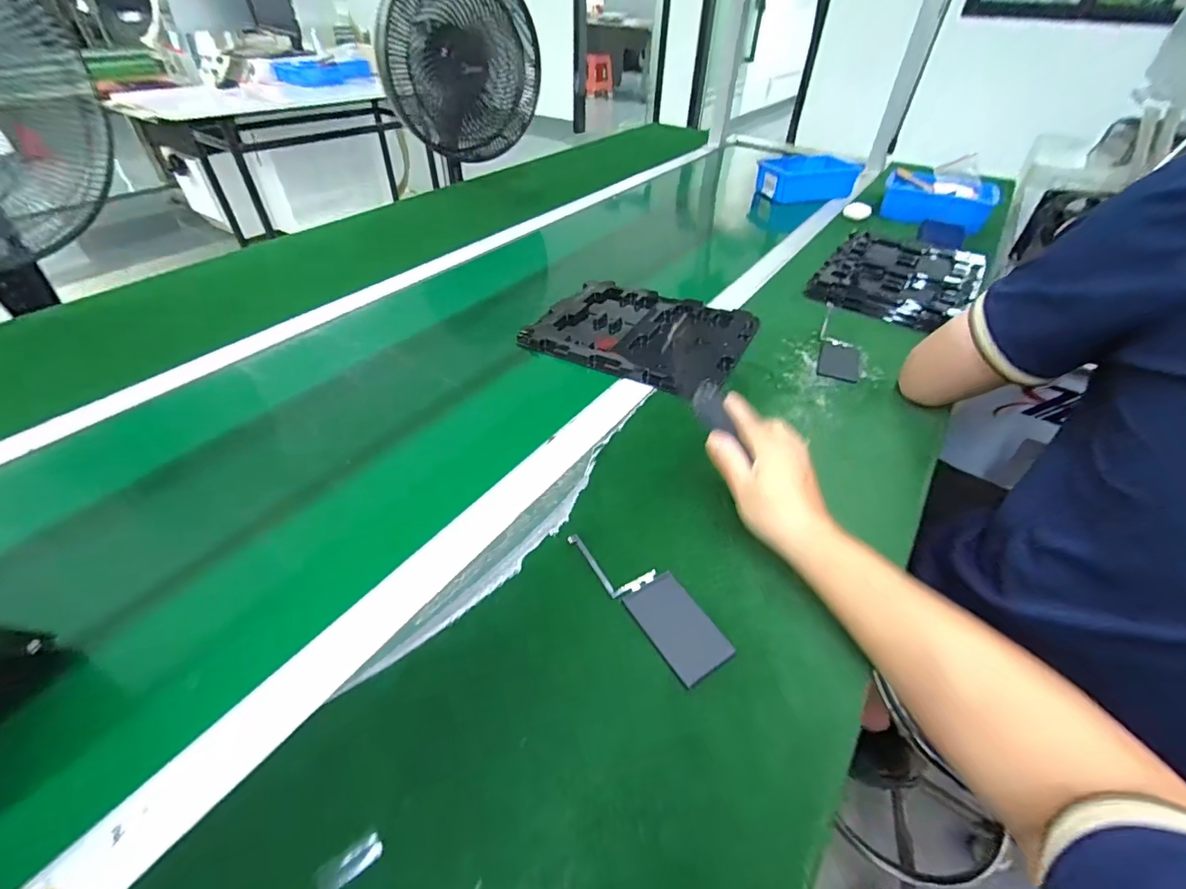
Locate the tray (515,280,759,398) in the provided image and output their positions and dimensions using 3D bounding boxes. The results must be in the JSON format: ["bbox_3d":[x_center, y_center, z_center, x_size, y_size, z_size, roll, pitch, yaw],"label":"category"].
[{"bbox_3d":[0.065,-0.158,0.692,0.276,0.015,0.219,21,46,19],"label":"tray"}]

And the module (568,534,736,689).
[{"bbox_3d":[0.045,0.116,0.396,0.051,0.011,0.141,-25,49,-25],"label":"module"}]

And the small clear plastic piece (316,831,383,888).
[{"bbox_3d":[-0.133,0.228,0.274,0.033,0.004,0.014,-24,49,-25],"label":"small clear plastic piece"}]

